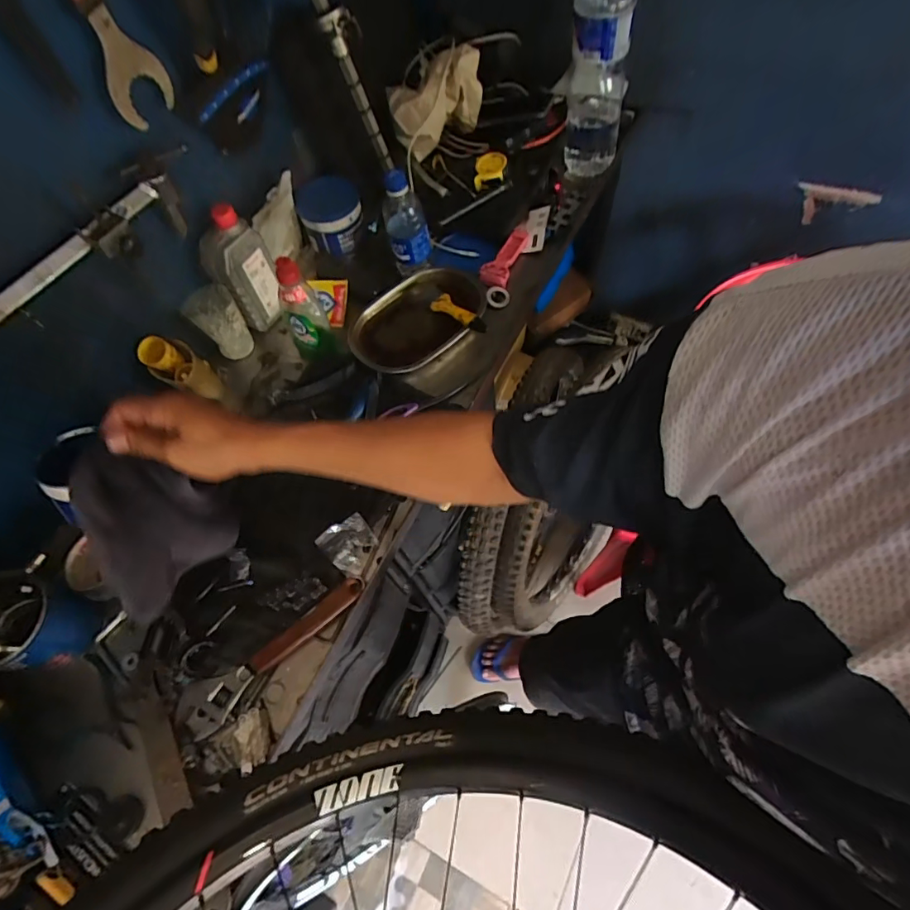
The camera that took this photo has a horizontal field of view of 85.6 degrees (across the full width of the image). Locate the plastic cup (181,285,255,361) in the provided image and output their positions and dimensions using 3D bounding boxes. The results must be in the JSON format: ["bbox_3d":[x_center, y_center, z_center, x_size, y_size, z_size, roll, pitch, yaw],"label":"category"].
[{"bbox_3d":[-0.355,-0.199,0.744,0.067,0.097,0.067,-2,63,5],"label":"plastic cup"}]

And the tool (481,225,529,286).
[{"bbox_3d":[0.082,-0.329,0.816,0.044,0.022,0.128,17,67,14],"label":"tool"}]

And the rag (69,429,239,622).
[{"bbox_3d":[-0.286,0.074,0.445,0.091,0.120,0.115,20,64,12],"label":"rag"}]

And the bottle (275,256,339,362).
[{"bbox_3d":[-0.220,-0.206,0.702,0.061,0.146,0.056,-29,64,-9],"label":"bottle"}]

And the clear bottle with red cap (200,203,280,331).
[{"bbox_3d":[-0.310,-0.271,0.728,0.088,0.167,0.051,-40,66,-14],"label":"clear bottle with red cap"}]

